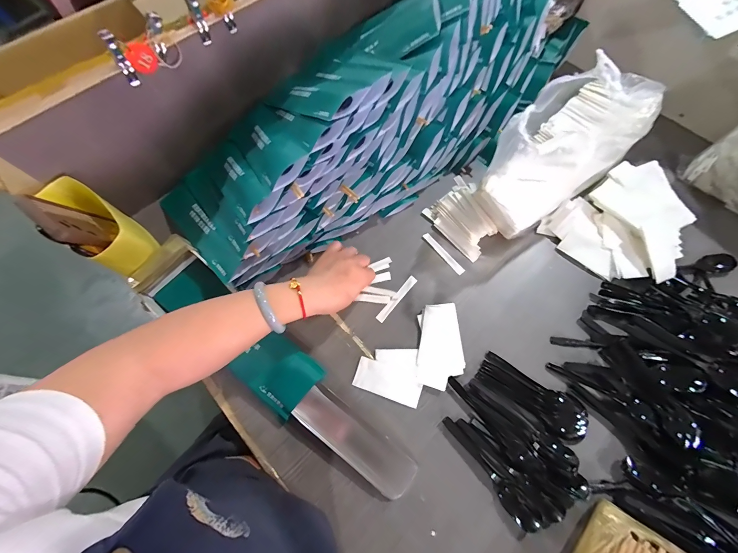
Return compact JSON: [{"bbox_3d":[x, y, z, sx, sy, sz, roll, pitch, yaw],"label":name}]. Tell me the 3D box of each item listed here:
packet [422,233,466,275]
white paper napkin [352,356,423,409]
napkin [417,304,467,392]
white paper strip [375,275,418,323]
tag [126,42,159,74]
[{"bbox_3d":[0.127,-0.039,0.530,0.015,0.004,0.092,-38,74,-11],"label":"packet"},{"bbox_3d":[0.028,0.156,0.457,0.097,0.005,0.043,18,72,7],"label":"white paper napkin"},{"bbox_3d":[0.108,0.103,0.469,0.067,0.014,0.124,3,71,2],"label":"napkin"},{"bbox_3d":[0.045,0.036,0.501,0.014,0.004,0.093,38,75,13],"label":"white paper strip"},{"bbox_3d":[-0.303,-0.292,0.415,0.032,0.036,0.009,-45,70,5],"label":"tag"}]

